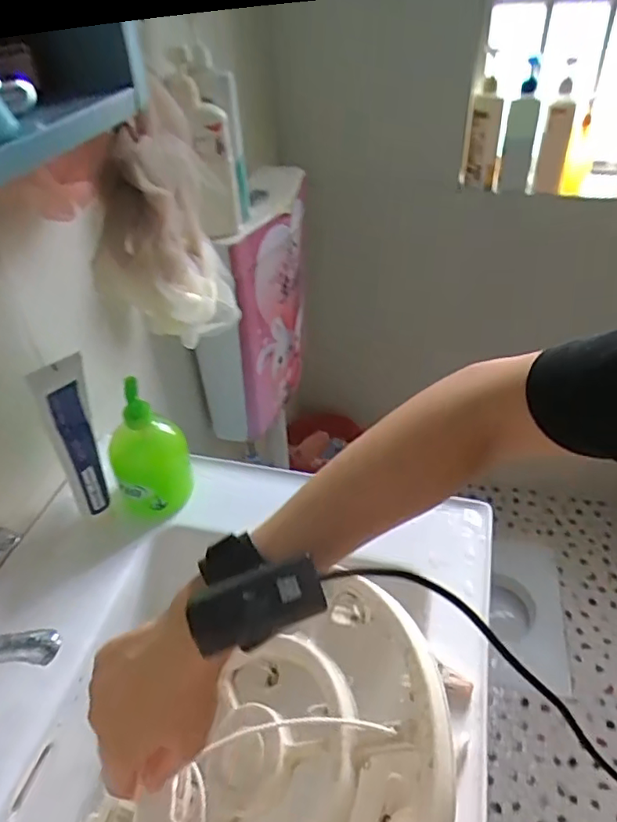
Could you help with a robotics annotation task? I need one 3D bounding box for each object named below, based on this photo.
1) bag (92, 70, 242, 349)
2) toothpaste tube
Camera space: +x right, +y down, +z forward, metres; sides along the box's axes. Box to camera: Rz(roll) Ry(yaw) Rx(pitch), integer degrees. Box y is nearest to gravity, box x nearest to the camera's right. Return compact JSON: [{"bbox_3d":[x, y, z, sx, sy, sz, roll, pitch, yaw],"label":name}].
[{"bbox_3d":[-0.141,-0.166,0.548,0.126,0.217,0.119,-12,41,-11],"label":"bag"},{"bbox_3d":[-0.226,0.028,0.567,0.047,0.191,0.028,-27,46,-27],"label":"toothpaste tube"}]

